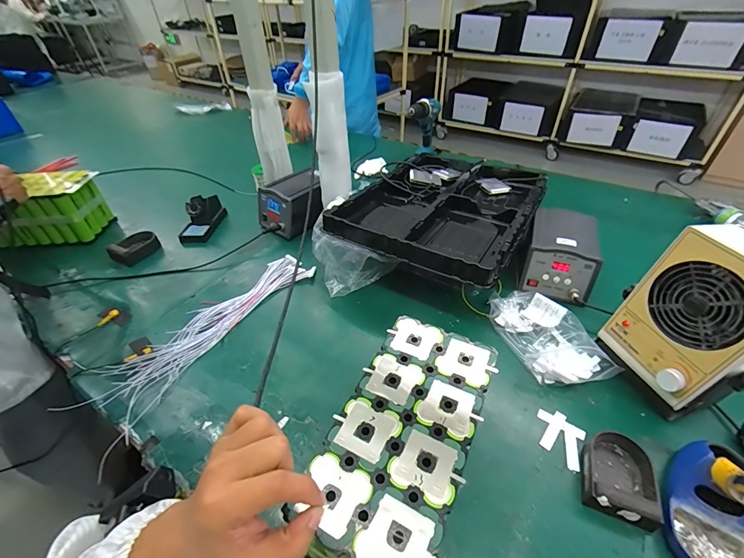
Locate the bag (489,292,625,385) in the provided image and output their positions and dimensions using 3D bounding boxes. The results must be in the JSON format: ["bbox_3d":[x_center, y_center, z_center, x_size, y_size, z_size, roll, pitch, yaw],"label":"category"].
[{"bbox_3d":[0.308,0.094,0.618,0.124,0.043,0.213,-16,44,-14],"label":"bag"}]

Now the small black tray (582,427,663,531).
[{"bbox_3d":[0.322,0.250,0.450,0.083,0.036,0.111,19,47,22],"label":"small black tray"}]

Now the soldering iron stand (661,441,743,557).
[{"bbox_3d":[0.402,0.262,0.401,0.145,0.077,0.094,-31,49,-27],"label":"soldering iron stand"}]

